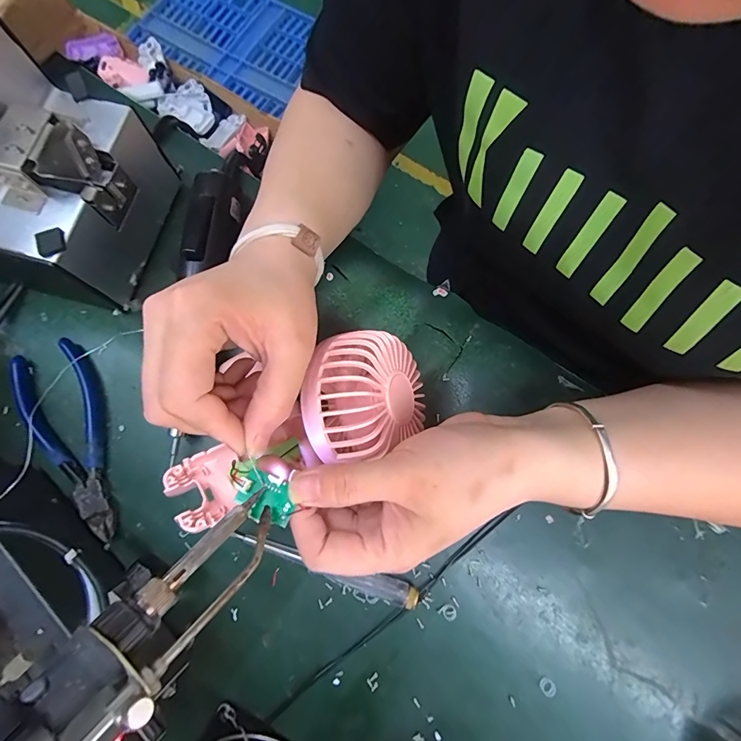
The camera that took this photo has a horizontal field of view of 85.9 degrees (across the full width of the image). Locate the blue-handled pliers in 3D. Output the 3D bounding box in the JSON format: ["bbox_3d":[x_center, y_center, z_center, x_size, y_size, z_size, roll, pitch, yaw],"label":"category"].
[{"bbox_3d":[-0.214,0.048,0.294,0.055,0.013,0.151,-30,78,-7],"label":"blue-handled pliers"}]

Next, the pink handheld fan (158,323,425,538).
[{"bbox_3d":[-0.041,0.037,0.232,0.155,0.044,0.069,-35,79,0],"label":"pink handheld fan"}]

